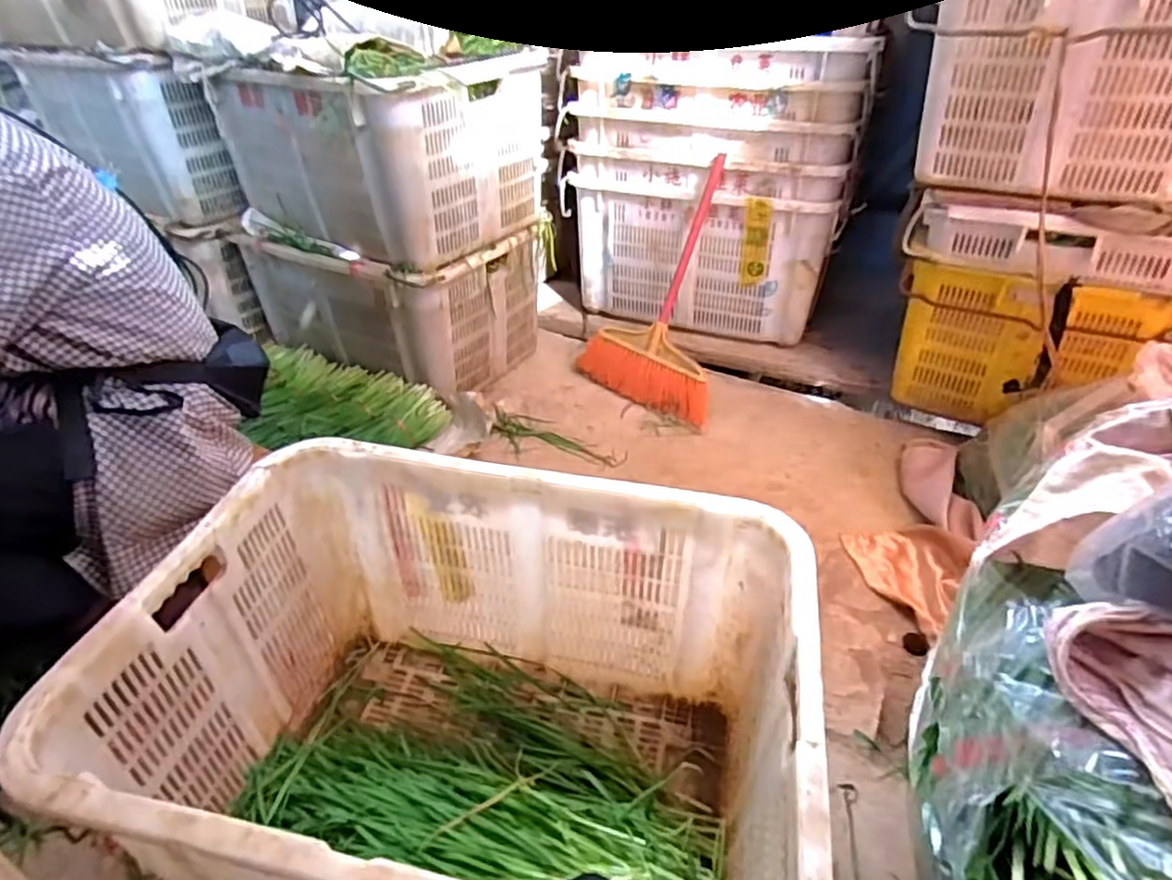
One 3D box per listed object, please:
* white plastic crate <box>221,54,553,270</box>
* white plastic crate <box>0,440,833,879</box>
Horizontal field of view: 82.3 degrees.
[{"bbox_3d":[-0.408,-0.603,1.395,0.530,0.313,0.413,21,42,29],"label":"white plastic crate"},{"bbox_3d":[-0.114,0.311,0.744,0.657,0.357,0.455,7,37,12],"label":"white plastic crate"}]

